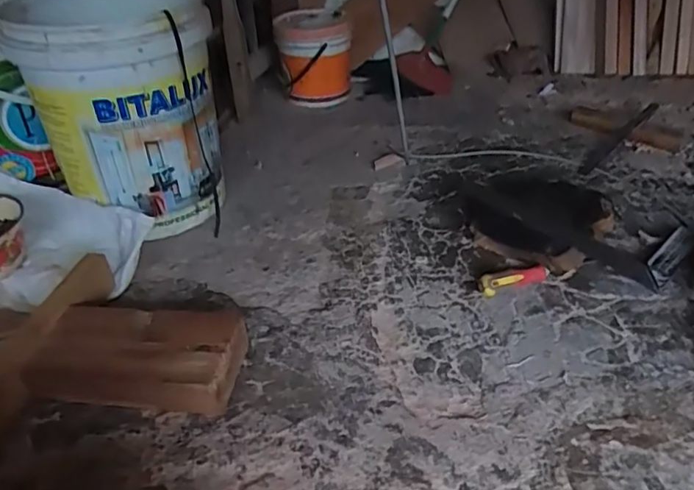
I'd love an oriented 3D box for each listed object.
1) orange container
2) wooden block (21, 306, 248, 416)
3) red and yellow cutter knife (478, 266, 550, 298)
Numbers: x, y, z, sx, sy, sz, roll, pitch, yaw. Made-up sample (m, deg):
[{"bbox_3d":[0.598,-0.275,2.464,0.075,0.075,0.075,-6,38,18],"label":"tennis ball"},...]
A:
[{"bbox_3d":[-0.082,-0.476,1.452,0.183,0.204,0.155,-1,36,4],"label":"orange container"},{"bbox_3d":[-0.263,0.143,0.712,0.256,0.066,0.125,0,36,6],"label":"wooden block"},{"bbox_3d":[0.249,0.052,0.838,0.110,0.033,0.024,-13,37,-12],"label":"red and yellow cutter knife"}]

